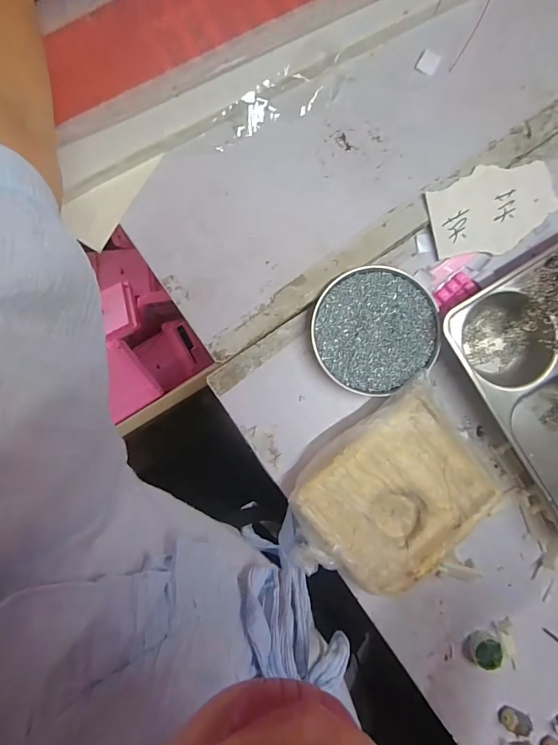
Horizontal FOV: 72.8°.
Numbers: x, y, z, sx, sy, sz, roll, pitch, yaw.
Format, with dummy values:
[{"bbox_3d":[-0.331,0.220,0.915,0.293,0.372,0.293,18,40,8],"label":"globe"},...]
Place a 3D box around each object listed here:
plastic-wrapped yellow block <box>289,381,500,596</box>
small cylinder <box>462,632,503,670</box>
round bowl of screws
[{"bbox_3d":[0.112,0.132,0.406,0.210,0.043,0.164,-41,90,0],"label":"plastic-wrapped yellow block"},{"bbox_3d":[0.222,0.304,0.415,0.034,0.019,0.030,7,90,0],"label":"small cylinder"},{"bbox_3d":[0.102,-0.047,0.412,0.131,0.021,0.129,0,90,0],"label":"round bowl of screws"}]

